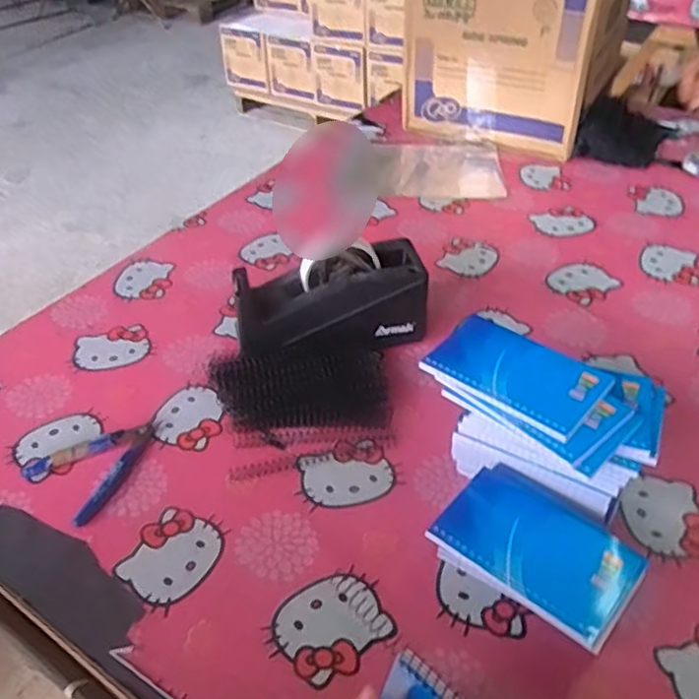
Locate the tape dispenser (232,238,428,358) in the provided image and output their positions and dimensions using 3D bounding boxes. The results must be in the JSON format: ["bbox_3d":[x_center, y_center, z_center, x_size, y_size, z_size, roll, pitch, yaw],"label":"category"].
[{"bbox_3d":[-0.020,-0.045,0.680,0.199,0.097,0.086,-13,43,-12],"label":"tape dispenser"}]

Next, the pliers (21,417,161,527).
[{"bbox_3d":[-0.220,0.098,0.593,0.089,0.011,0.114,30,51,29],"label":"pliers"}]

